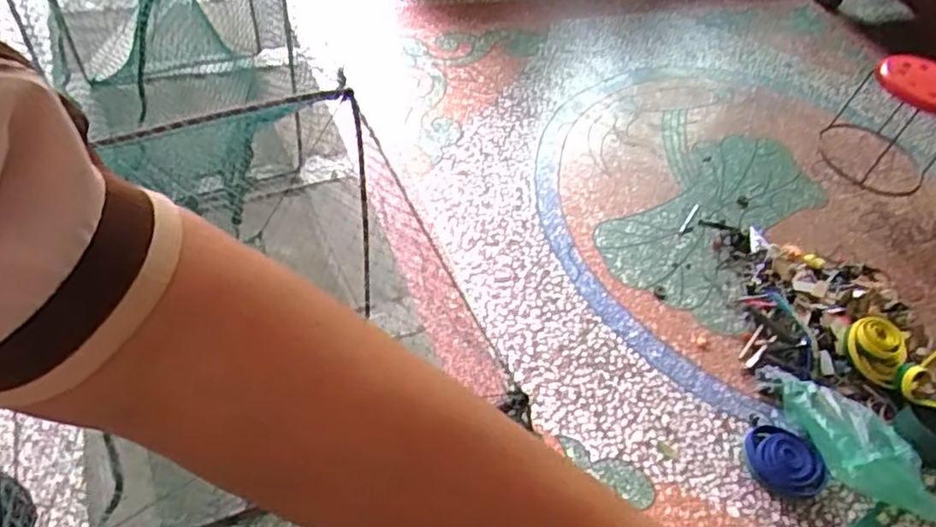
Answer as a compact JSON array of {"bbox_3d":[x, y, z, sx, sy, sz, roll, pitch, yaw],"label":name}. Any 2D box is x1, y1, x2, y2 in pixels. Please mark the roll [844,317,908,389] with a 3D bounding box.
[{"bbox_3d":[0.935,0.195,1.505,0.129,0.134,0.055,31,13,20],"label":"roll"}]

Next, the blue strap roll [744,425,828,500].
[{"bbox_3d":[0.654,0.408,1.350,0.164,0.037,0.132,35,53,18],"label":"blue strap roll"}]

